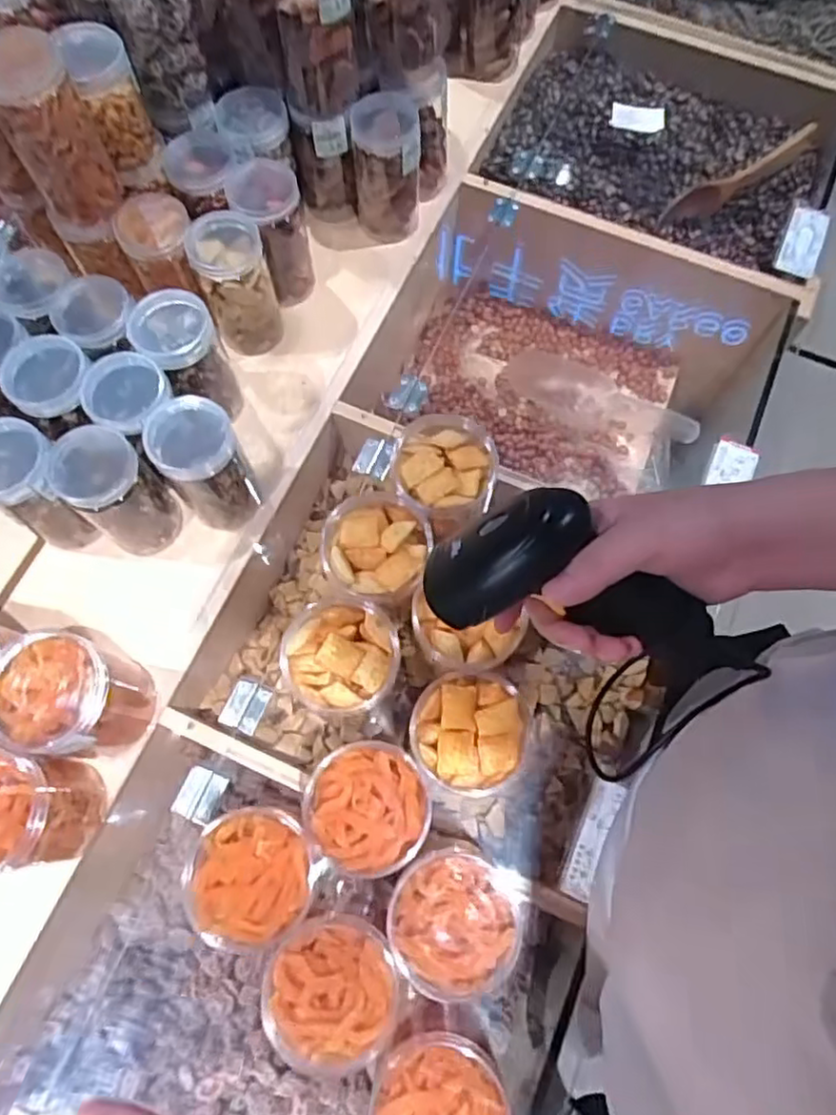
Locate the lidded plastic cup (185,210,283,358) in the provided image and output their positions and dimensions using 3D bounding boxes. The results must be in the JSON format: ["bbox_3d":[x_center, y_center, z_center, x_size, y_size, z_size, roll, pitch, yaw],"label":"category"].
[{"bbox_3d":[-0.170,-0.254,0.642,0.062,0.125,0.062,0,70,0],"label":"lidded plastic cup"}]

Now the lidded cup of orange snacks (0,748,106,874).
[{"bbox_3d":[-0.302,0.186,0.496,0.096,0.105,0.079,4,70,1],"label":"lidded cup of orange snacks"}]

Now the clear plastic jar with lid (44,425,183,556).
[{"bbox_3d":[-0.250,-0.052,0.569,0.062,0.121,0.064,0,70,0],"label":"clear plastic jar with lid"}]

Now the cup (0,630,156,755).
[{"bbox_3d":[-0.266,0.109,0.522,0.088,0.099,0.084,0,70,0],"label":"cup"}]

